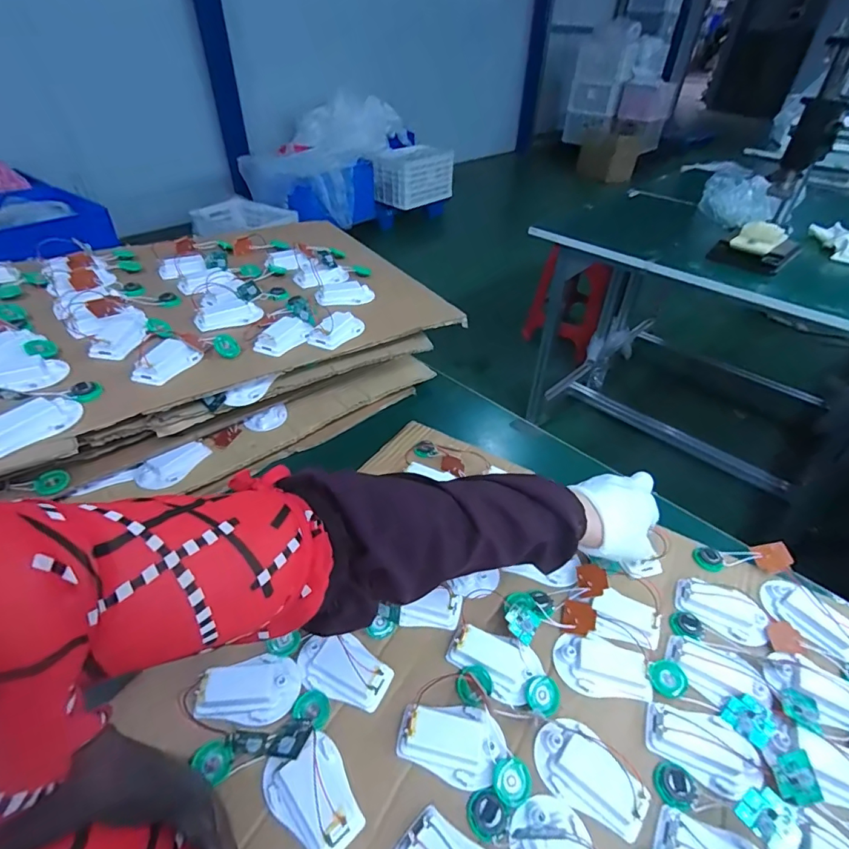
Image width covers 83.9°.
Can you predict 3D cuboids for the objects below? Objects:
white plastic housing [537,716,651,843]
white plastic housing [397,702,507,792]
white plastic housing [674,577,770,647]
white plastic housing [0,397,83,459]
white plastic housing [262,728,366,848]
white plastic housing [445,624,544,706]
[{"bbox_3d":[0.124,0.254,0.346,0.079,0.013,0.050,25,47,24],"label":"white plastic housing"},{"bbox_3d":[0.020,0.241,0.360,0.081,0.015,0.050,5,42,4],"label":"white plastic housing"},{"bbox_3d":[0.285,0.173,0.452,0.078,0.015,0.047,23,46,23],"label":"white plastic housing"},{"bbox_3d":[-0.351,-0.001,0.421,0.040,0.022,0.080,28,48,27],"label":"white plastic housing"},{"bbox_3d":[-0.077,0.257,0.328,0.053,0.024,0.072,-27,49,-28],"label":"white plastic housing"},{"bbox_3d":[0.061,0.202,0.409,0.073,0.013,0.046,25,47,25],"label":"white plastic housing"}]

